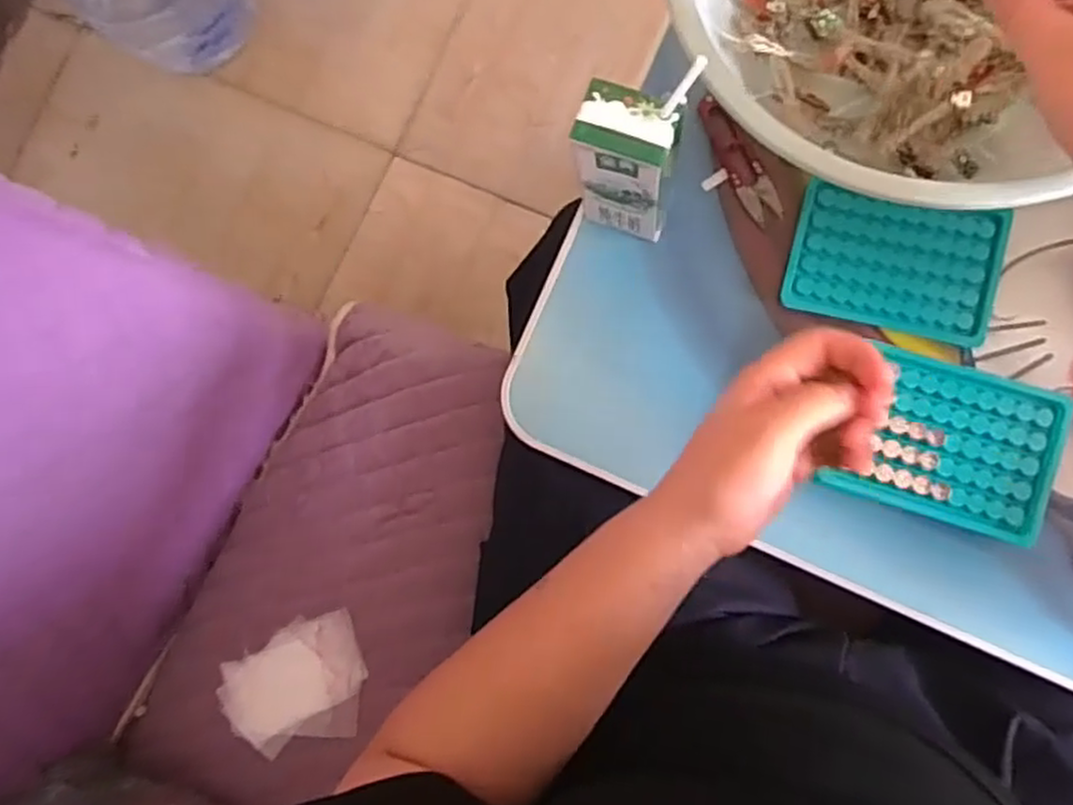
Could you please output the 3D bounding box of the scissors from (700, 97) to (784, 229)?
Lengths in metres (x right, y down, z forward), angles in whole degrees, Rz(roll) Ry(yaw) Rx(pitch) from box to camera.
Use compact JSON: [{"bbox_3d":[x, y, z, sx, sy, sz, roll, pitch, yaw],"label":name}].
[{"bbox_3d":[0.142,-0.171,0.522,0.023,0.004,0.100,-27,82,5],"label":"scissors"}]

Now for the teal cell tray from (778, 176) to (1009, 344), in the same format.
[{"bbox_3d":[0.239,-0.094,0.497,0.130,0.009,0.087,14,87,9],"label":"teal cell tray"}]

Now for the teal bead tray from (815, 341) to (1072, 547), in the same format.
[{"bbox_3d":[0.257,0.025,0.461,0.124,0.009,0.096,17,87,9],"label":"teal bead tray"}]

